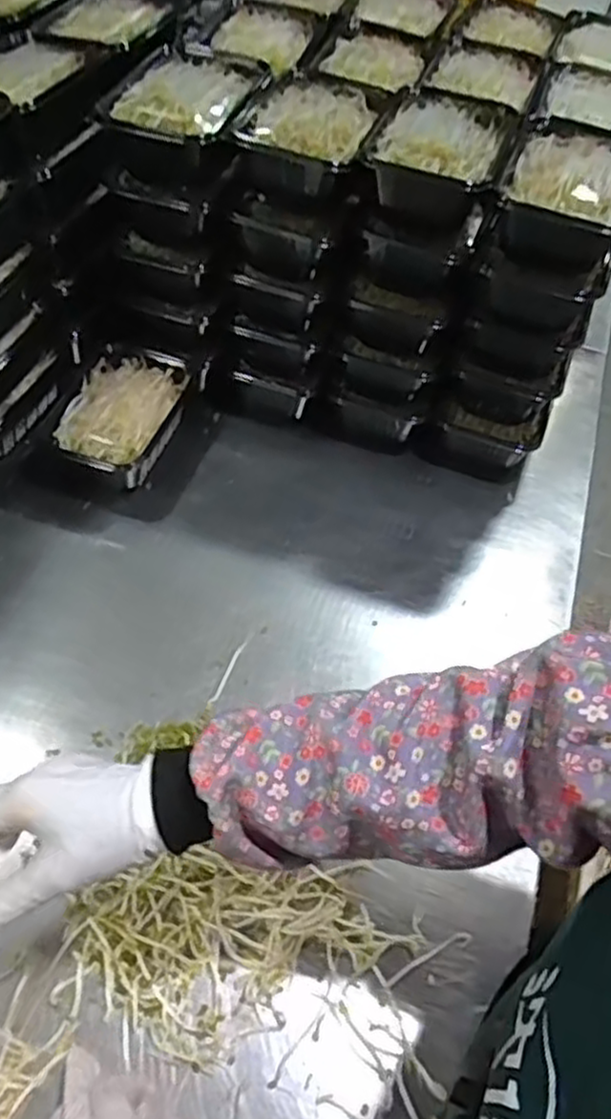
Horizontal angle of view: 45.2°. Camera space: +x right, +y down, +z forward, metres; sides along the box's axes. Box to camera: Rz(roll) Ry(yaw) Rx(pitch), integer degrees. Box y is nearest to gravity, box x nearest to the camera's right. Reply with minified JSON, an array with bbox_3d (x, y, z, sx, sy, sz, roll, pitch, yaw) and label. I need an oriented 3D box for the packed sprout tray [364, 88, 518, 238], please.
[{"bbox_3d":[0.129,-0.385,0.707,0.123,0.062,0.181,20,53,10],"label":"packed sprout tray"}]

